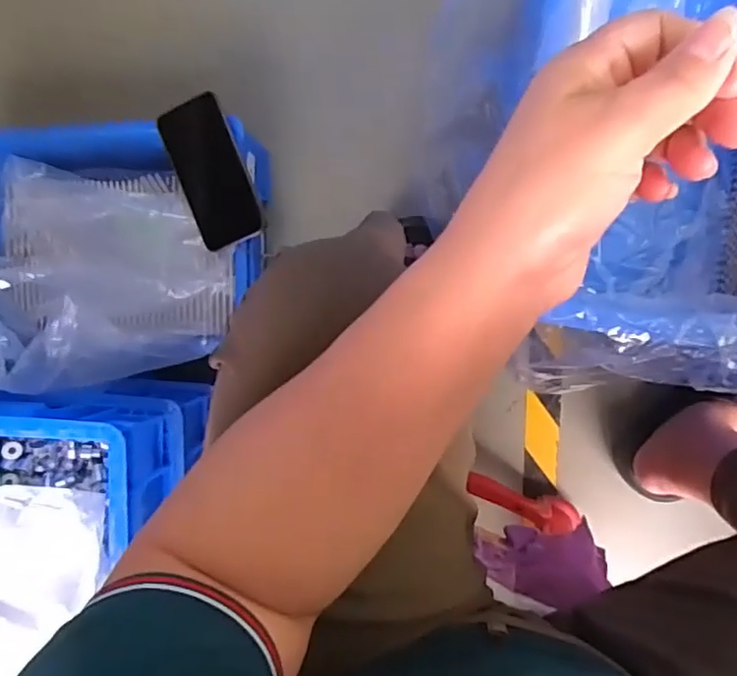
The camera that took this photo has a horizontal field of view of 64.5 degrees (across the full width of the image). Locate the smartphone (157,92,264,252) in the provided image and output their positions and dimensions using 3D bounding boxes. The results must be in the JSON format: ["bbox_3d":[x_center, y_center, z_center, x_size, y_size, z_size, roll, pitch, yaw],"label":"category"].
[{"bbox_3d":[-0.174,-0.182,0.652,0.075,0.011,0.155,-22,100,7],"label":"smartphone"}]

